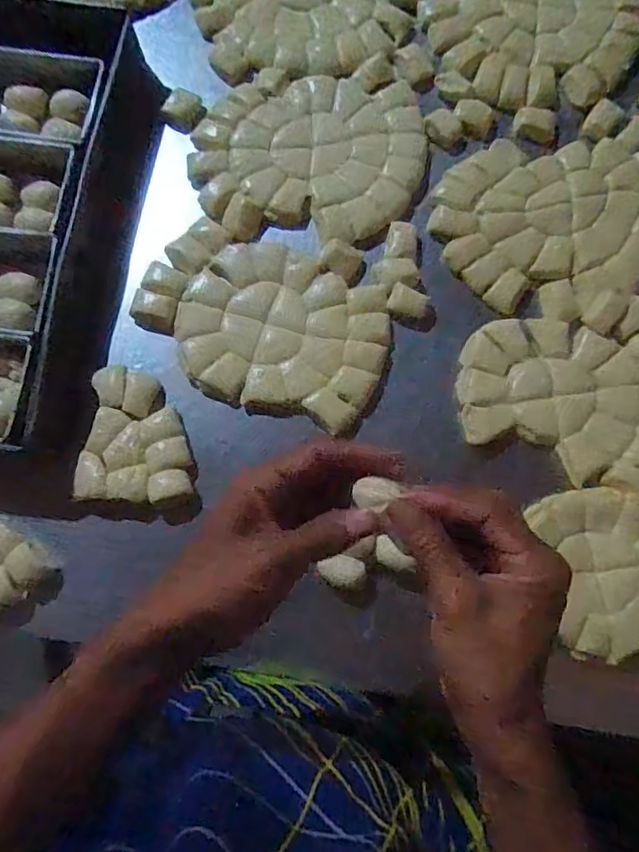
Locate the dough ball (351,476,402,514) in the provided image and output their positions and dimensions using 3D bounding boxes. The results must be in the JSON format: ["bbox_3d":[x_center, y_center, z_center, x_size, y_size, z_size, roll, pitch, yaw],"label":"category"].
[{"bbox_3d":[0.033,0.040,0.319,0.024,0.012,0.019,12,79,2],"label":"dough ball"}]

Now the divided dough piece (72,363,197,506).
[{"bbox_3d":[-0.163,0.009,0.516,0.100,0.014,0.122,5,79,1],"label":"divided dough piece"}]

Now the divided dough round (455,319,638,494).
[{"bbox_3d":[0.240,-0.026,0.536,0.205,0.014,0.154,9,79,2],"label":"divided dough round"}]

